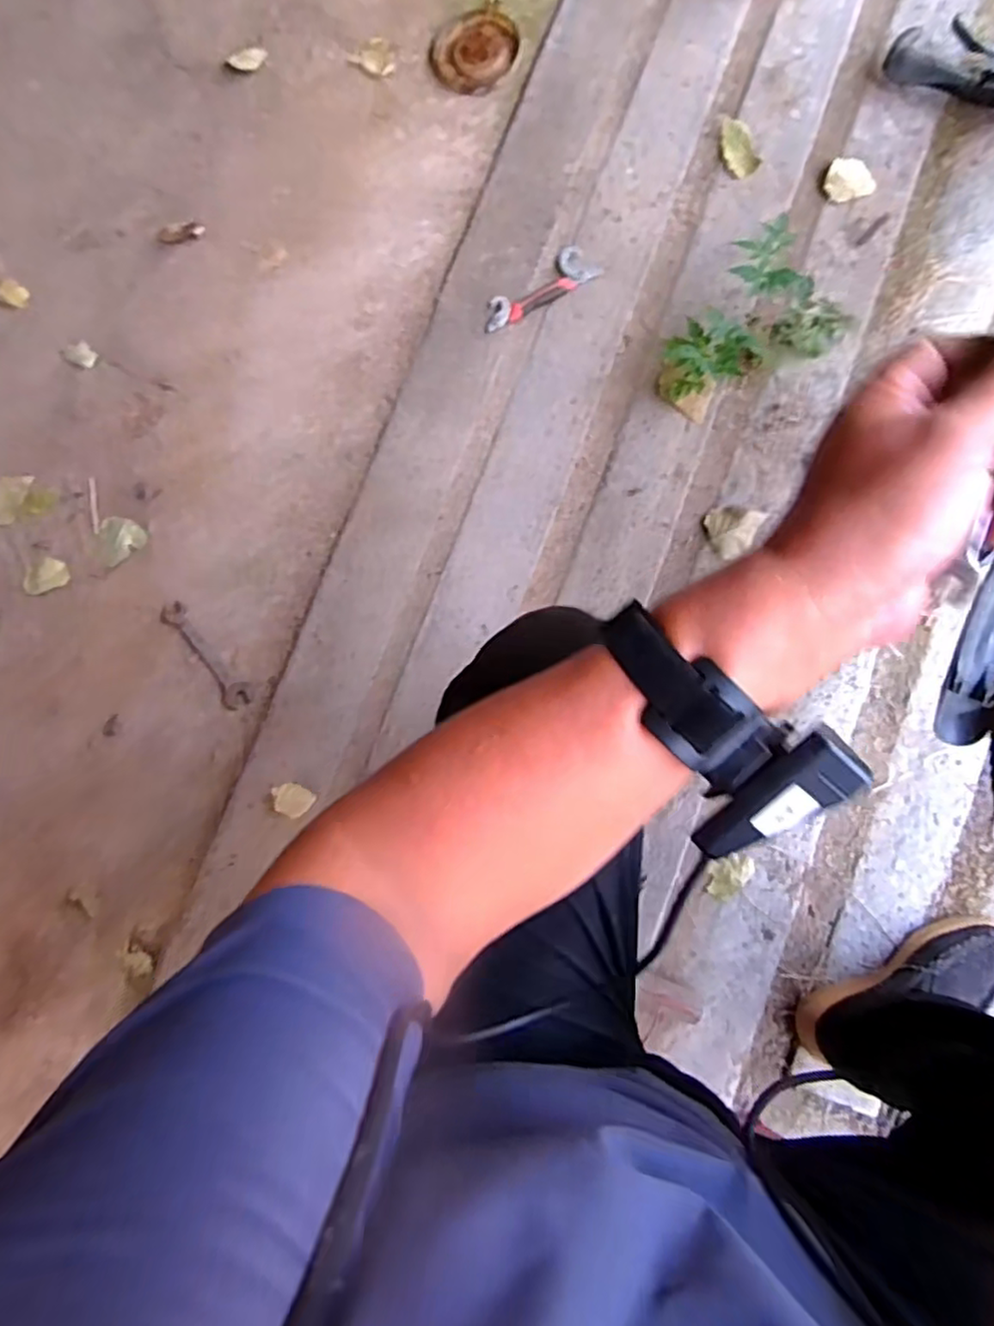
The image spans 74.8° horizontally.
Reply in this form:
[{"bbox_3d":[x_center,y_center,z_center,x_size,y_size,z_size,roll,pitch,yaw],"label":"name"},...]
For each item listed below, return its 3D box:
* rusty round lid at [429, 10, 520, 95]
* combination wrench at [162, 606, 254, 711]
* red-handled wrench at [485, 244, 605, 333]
[{"bbox_3d":[-0.034,-0.935,0.991,0.127,0.016,0.133,0,86,1],"label":"rusty round lid"},{"bbox_3d":[-0.409,-0.013,0.909,0.041,0.006,0.179,-40,86,-2],"label":"combination wrench"},{"bbox_3d":[0.056,-0.527,0.919,0.178,0.010,0.060,-35,86,-2],"label":"red-handled wrench"}]

